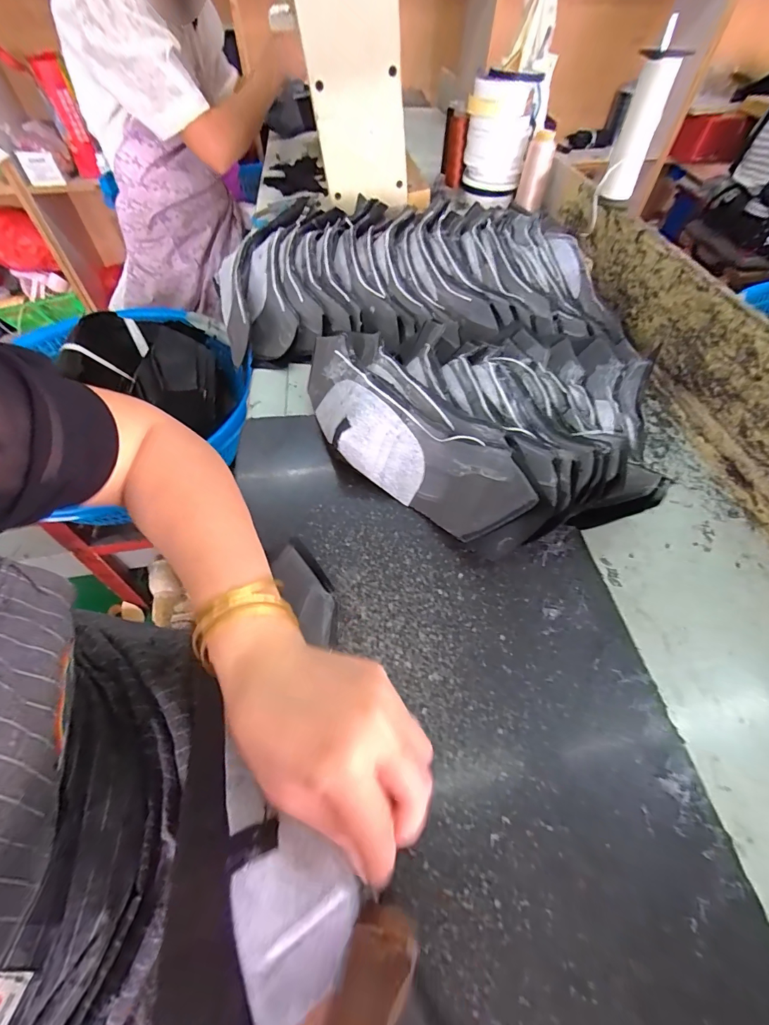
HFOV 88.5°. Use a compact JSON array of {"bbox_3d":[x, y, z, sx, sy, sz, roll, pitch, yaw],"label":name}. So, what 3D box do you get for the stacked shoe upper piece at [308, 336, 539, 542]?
[{"bbox_3d":[-0.002,-0.079,0.366,0.091,0.061,0.308,-32,60,-22],"label":"stacked shoe upper piece"}]

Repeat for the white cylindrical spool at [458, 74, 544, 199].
[{"bbox_3d":[0.200,-0.665,0.704,0.114,0.149,0.101,9,54,6],"label":"white cylindrical spool"}]

